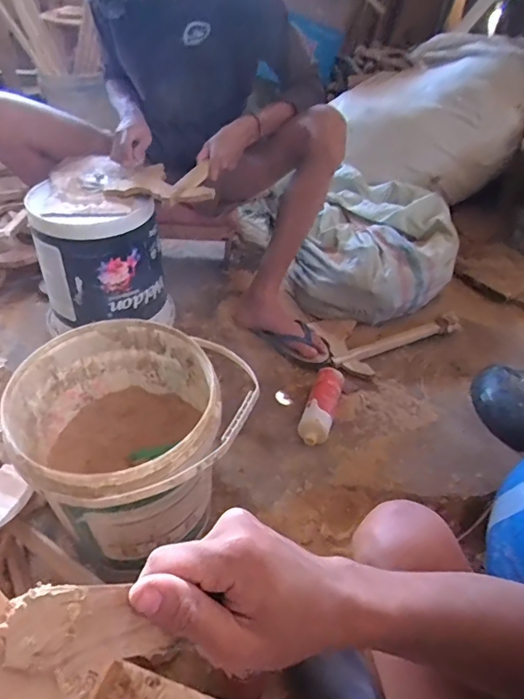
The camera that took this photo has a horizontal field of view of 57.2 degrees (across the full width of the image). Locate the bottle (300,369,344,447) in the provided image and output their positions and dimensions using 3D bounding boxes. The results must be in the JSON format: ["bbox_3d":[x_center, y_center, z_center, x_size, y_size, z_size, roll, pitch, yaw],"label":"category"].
[{"bbox_3d":[0.138,0.123,1.090,0.066,0.075,0.206,15,43,13],"label":"bottle"}]

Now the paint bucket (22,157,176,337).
[{"bbox_3d":[-0.396,-0.247,1.176,0.281,0.325,0.333,-13,44,-16],"label":"paint bucket"}]

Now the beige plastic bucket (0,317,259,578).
[{"bbox_3d":[-0.195,0.166,0.780,0.338,0.288,0.322,34,51,30],"label":"beige plastic bucket"}]

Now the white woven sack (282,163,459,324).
[{"bbox_3d":[0.320,-0.293,1.397,0.449,0.241,0.390,23,46,21],"label":"white woven sack"}]

